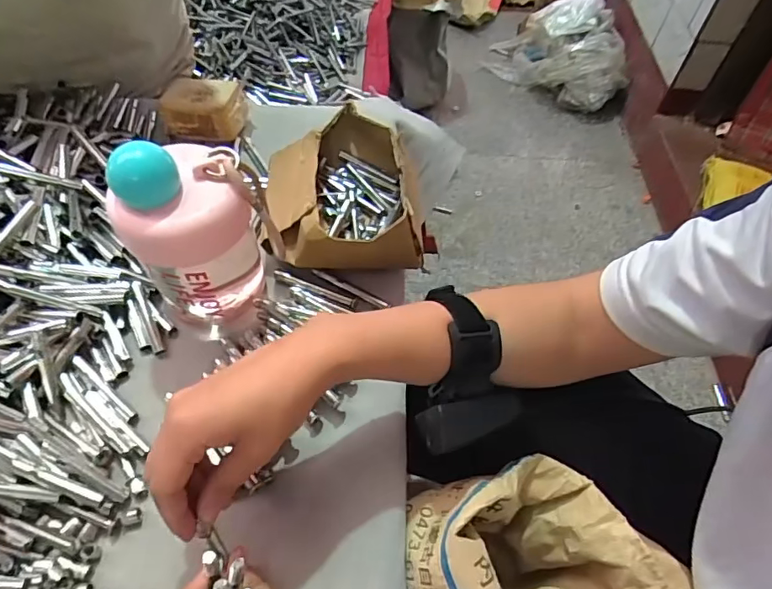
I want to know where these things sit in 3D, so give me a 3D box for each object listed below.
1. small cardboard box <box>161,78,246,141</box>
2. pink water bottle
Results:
[{"bbox_3d":[-0.194,-0.200,0.554,0.086,0.039,0.058,6,54,1],"label":"small cardboard box"},{"bbox_3d":[-0.137,-0.046,0.383,0.079,0.133,0.101,30,58,17],"label":"pink water bottle"}]

